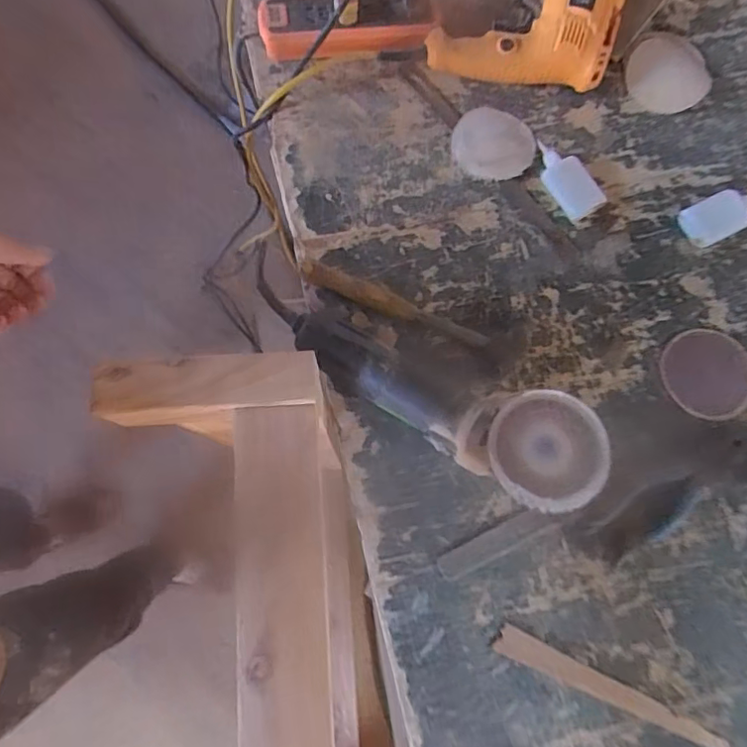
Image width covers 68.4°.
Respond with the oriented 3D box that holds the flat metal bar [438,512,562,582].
[{"bbox_3d":[0.117,0.159,0.519,0.120,0.004,0.025,-25,79,-7],"label":"flat metal bar"}]

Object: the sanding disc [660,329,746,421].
[{"bbox_3d":[0.345,-0.001,0.564,0.095,0.004,0.090,0,77,-1],"label":"sanding disc"}]

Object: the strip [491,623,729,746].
[{"bbox_3d":[0.211,0.282,0.490,0.211,0.006,0.025,24,78,4],"label":"strip"}]

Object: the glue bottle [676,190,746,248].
[{"bbox_3d":[0.380,-0.172,0.603,0.084,0.017,0.046,-24,79,-7],"label":"glue bottle"}]

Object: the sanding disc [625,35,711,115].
[{"bbox_3d":[0.347,-0.352,0.646,0.105,0.009,0.092,-38,81,-9],"label":"sanding disc"}]

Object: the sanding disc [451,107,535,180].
[{"bbox_3d":[0.136,-0.259,0.619,0.088,0.008,0.087,0,77,-1],"label":"sanding disc"}]

